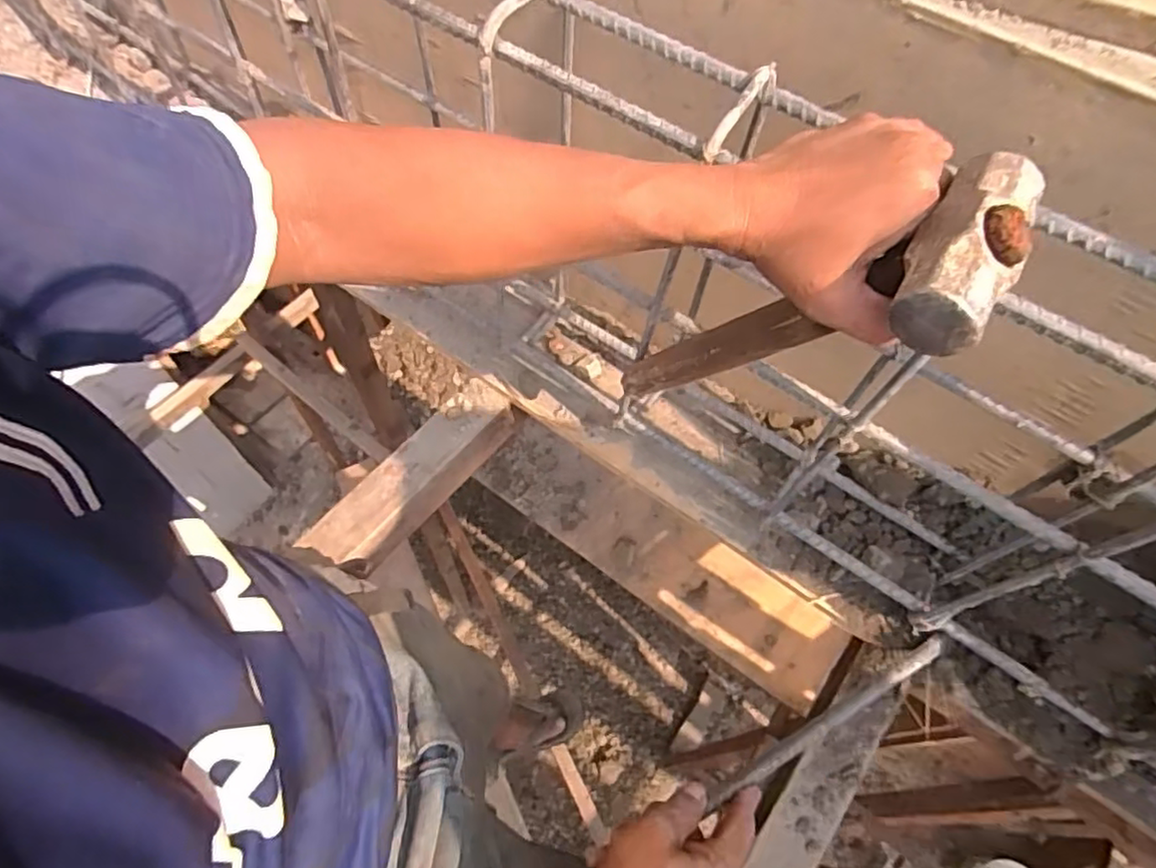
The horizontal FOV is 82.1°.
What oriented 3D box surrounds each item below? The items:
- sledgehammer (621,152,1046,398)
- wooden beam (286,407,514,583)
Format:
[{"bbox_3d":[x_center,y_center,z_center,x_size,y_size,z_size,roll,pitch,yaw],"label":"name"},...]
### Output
[{"bbox_3d":[0.124,-0.066,0.414,0.091,0.300,0.055,-43,98,-22],"label":"sledgehammer"},{"bbox_3d":[-0.177,0.052,0.718,0.061,0.069,0.247,37,66,17],"label":"wooden beam"}]

